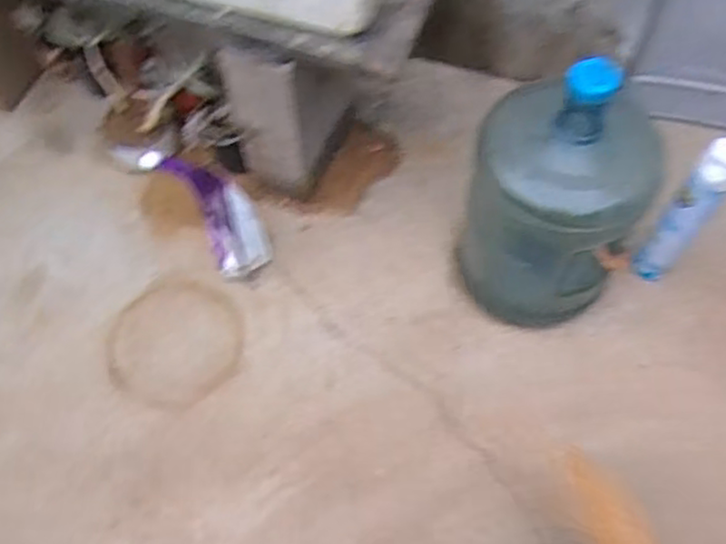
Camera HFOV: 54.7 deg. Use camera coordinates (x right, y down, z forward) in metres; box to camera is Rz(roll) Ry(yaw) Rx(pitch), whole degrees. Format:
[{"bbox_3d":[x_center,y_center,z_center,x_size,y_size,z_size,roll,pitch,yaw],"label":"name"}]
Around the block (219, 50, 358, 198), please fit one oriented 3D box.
[{"bbox_3d":[-0.122,-0.306,1.225,0.134,0.341,0.187,27,66,15],"label":"block"}]

